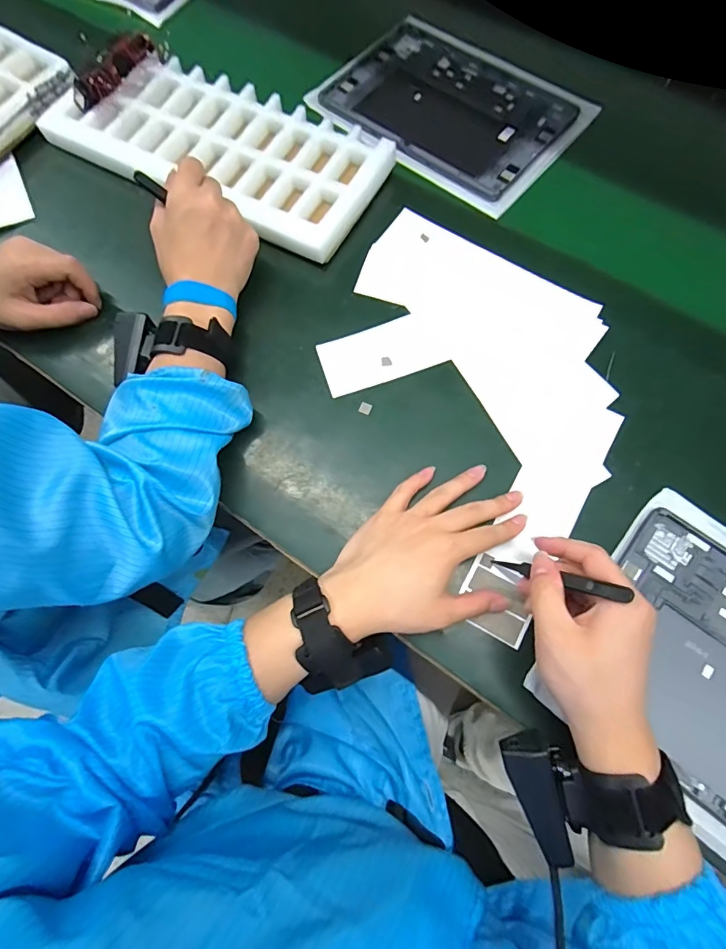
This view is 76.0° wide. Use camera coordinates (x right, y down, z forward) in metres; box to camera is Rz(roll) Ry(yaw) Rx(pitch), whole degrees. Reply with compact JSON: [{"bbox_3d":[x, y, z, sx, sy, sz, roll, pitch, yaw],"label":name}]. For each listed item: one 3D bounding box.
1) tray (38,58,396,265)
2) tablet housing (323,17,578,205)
[{"bbox_3d":[-0.160,-0.359,0.506,0.368,0.032,0.173,32,75,12],"label":"tray"},{"bbox_3d":[0.099,-0.430,0.543,0.256,0.014,0.186,37,76,13],"label":"tablet housing"}]

